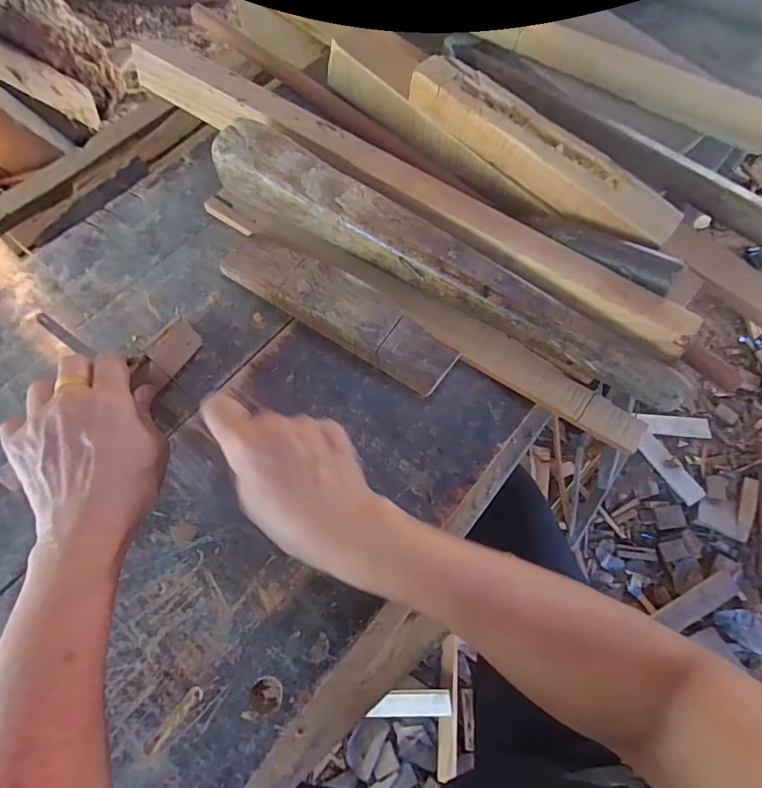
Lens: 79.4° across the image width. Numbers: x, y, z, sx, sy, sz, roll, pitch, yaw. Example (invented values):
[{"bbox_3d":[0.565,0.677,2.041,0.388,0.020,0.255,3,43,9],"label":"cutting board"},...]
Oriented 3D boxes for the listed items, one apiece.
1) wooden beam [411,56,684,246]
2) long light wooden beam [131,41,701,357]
[{"bbox_3d":[0.137,-0.209,0.392,0.250,0.052,0.054,38,69,18],"label":"wooden beam"},{"bbox_3d":[-0.005,-0.191,0.390,0.549,0.032,0.050,31,67,15],"label":"long light wooden beam"}]

